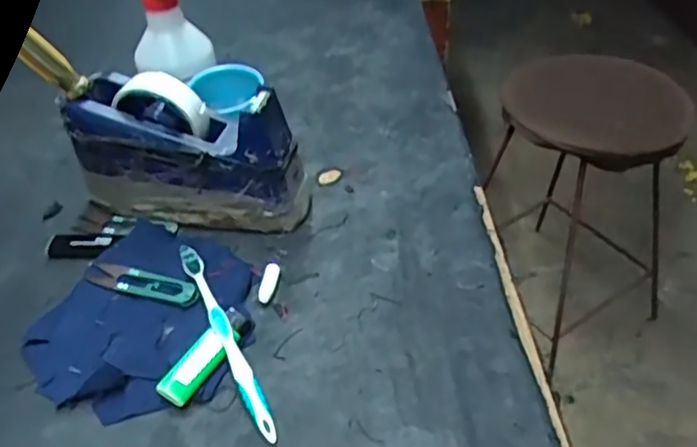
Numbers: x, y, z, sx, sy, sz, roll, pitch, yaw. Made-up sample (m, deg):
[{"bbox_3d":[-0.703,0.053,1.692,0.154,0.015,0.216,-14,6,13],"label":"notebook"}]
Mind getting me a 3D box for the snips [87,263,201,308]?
[{"bbox_3d":[-0.166,0.047,0.522,0.104,0.011,0.024,12,45,17],"label":"snips"}]

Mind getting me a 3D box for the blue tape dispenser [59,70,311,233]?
[{"bbox_3d":[-0.138,-0.058,0.570,0.201,0.110,0.065,9,44,13],"label":"blue tape dispenser"}]

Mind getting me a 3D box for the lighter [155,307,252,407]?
[{"bbox_3d":[-0.103,0.096,0.469,0.025,0.017,0.079,22,48,26],"label":"lighter"}]

